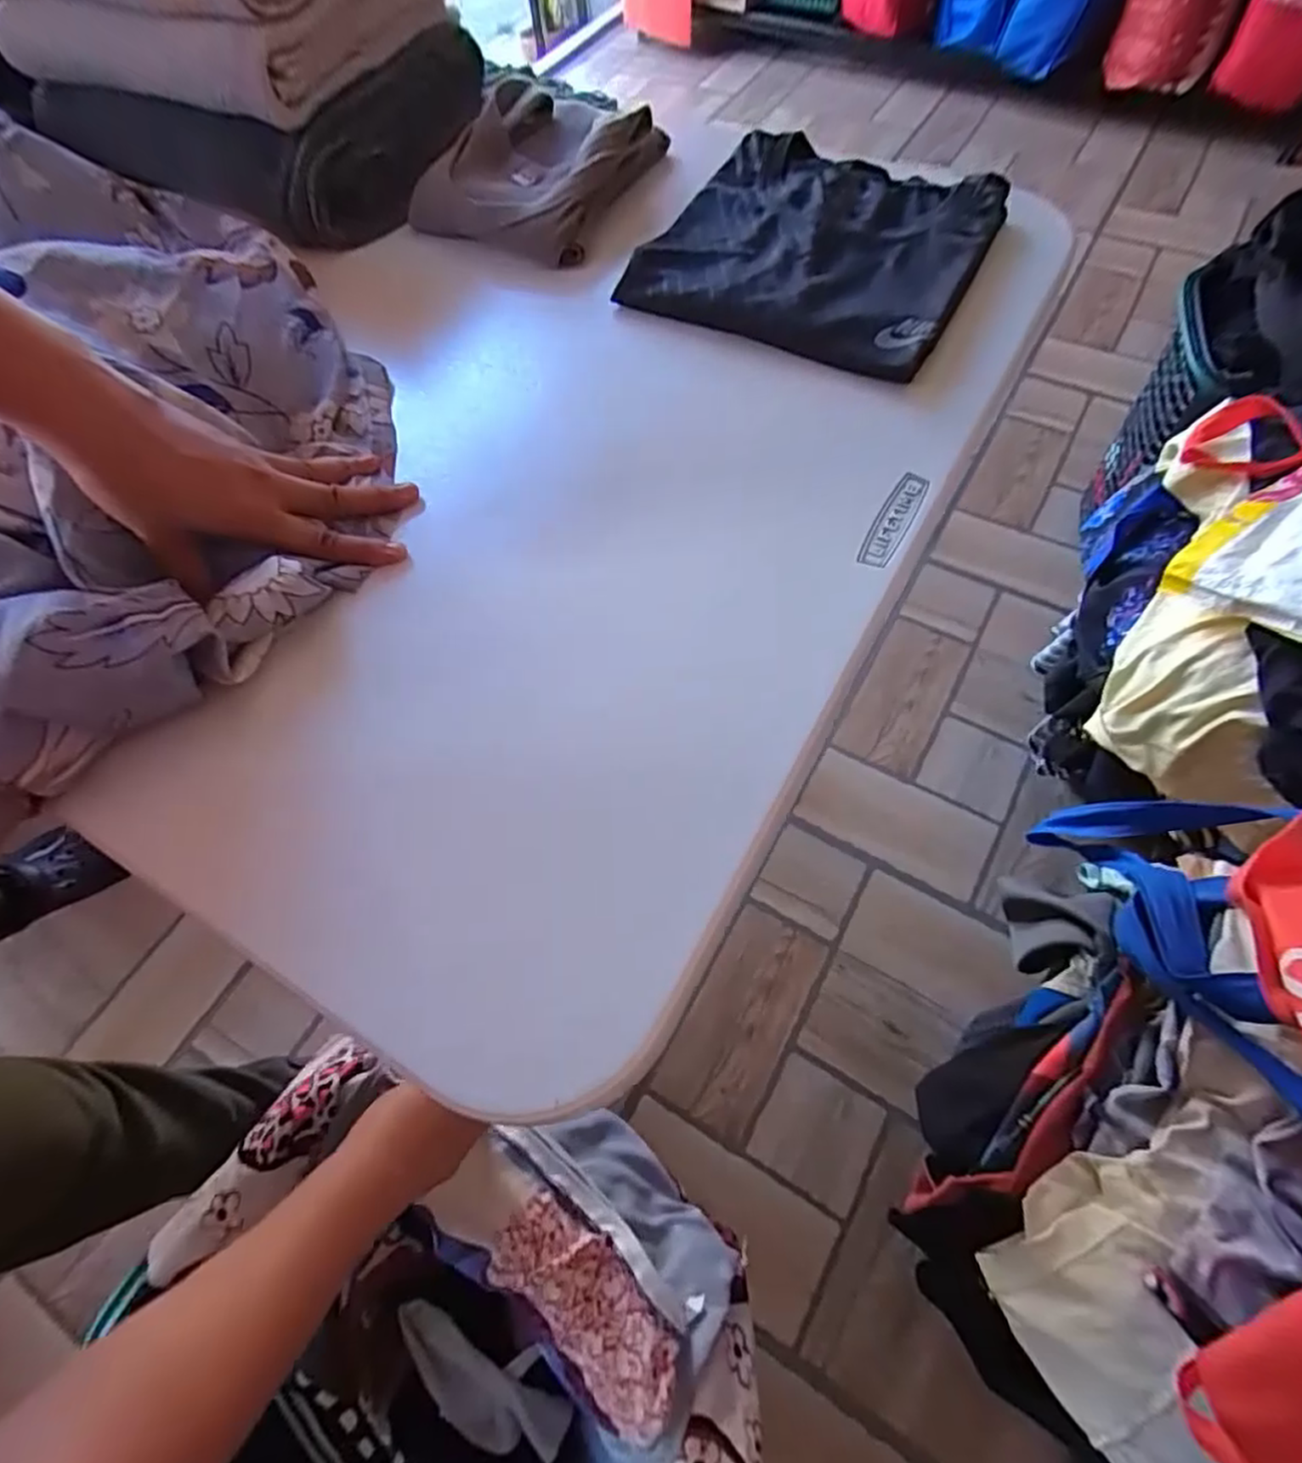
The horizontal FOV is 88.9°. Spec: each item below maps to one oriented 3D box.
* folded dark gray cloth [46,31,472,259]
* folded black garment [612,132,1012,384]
[{"bbox_3d":[-0.330,-0.559,0.593,0.344,0.067,0.234,28,68,15],"label":"folded dark gray cloth"},{"bbox_3d":[0.121,-0.360,0.490,0.225,0.023,0.214,25,68,14],"label":"folded black garment"}]

